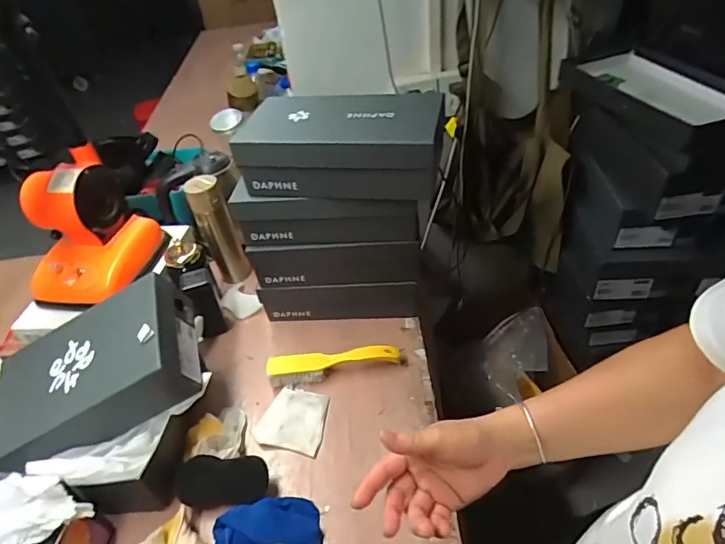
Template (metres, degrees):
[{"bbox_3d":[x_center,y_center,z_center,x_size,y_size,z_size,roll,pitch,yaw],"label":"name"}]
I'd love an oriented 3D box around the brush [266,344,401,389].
[{"bbox_3d":[-0.049,0.158,0.809,0.227,0.044,0.046,-8,42,-1],"label":"brush"}]

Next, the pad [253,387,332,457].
[{"bbox_3d":[-0.110,0.234,0.754,0.104,0.019,0.098,7,44,15],"label":"pad"}]

